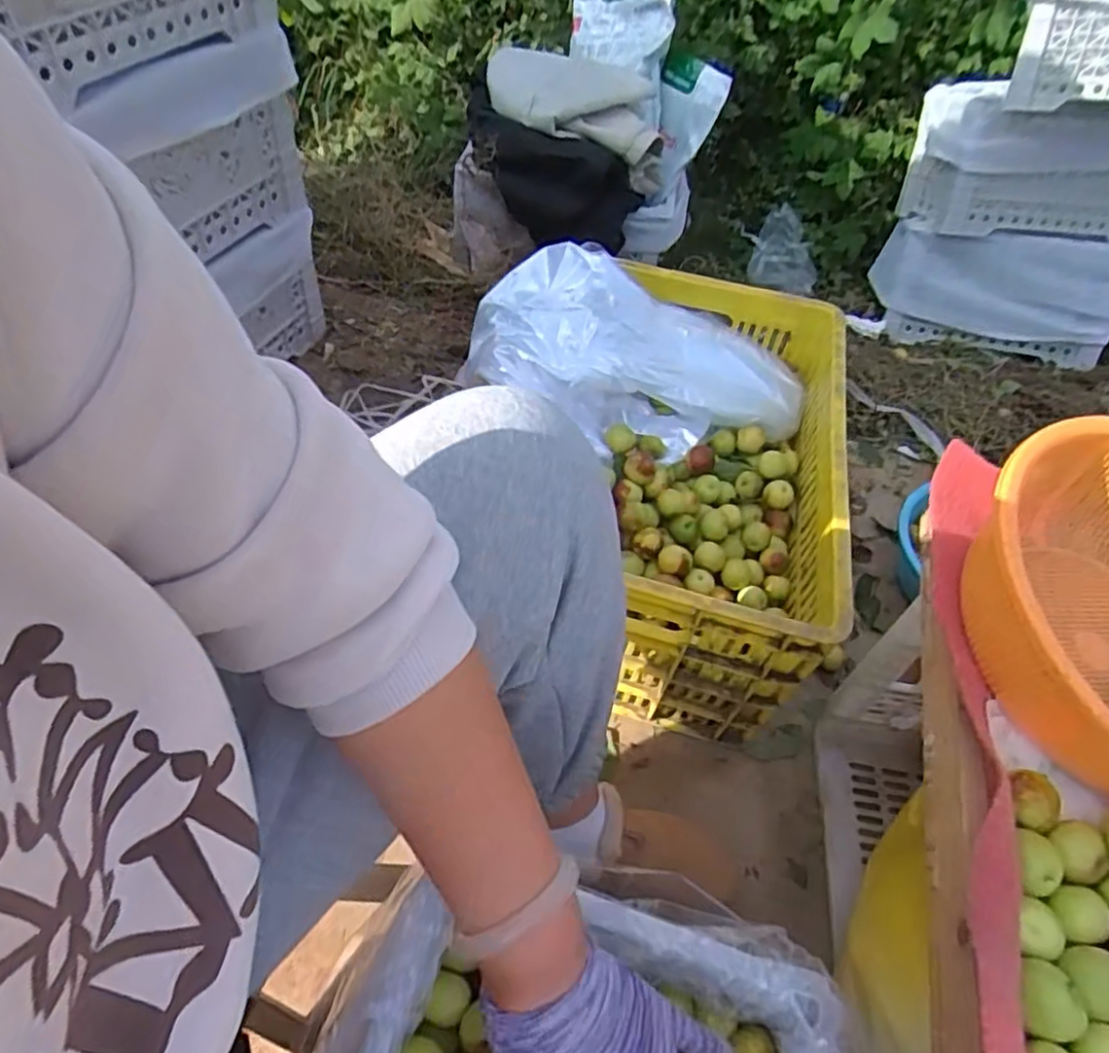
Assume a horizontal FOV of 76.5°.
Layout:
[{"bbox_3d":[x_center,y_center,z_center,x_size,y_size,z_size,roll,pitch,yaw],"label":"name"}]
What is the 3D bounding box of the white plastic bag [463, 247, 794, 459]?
[{"bbox_3d":[0.115,-0.207,0.864,0.417,0.114,0.280,6,50,-2],"label":"white plastic bag"}]

